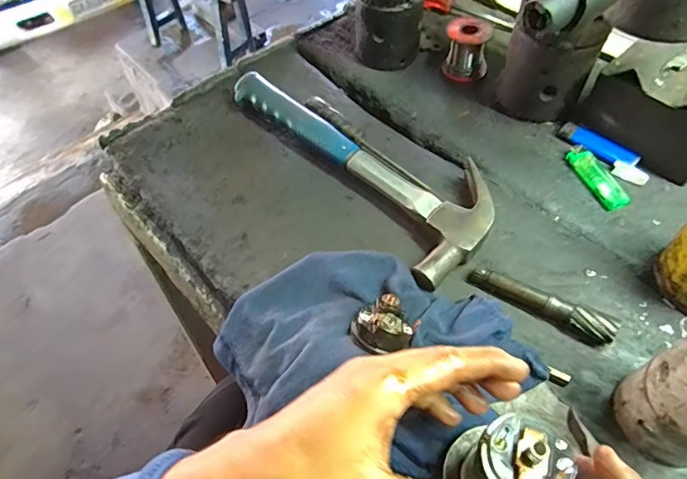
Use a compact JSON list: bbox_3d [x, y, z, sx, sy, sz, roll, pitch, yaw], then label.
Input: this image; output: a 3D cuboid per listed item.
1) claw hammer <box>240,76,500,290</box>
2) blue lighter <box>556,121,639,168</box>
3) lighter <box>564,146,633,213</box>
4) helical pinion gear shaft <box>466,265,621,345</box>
[{"bbox_3d":[0.016,-0.096,0.499,0.110,0.033,0.326,-34,59,-20],"label":"claw hammer"},{"bbox_3d":[0.261,-0.097,0.493,0.025,0.011,0.081,-39,61,-23],"label":"blue lighter"},{"bbox_3d":[0.250,-0.062,0.473,0.026,0.014,0.080,-15,55,-8],"label":"lighter"},{"bbox_3d":[0.161,0.051,0.393,0.117,0.019,0.020,24,59,19],"label":"helical pinion gear shaft"}]

